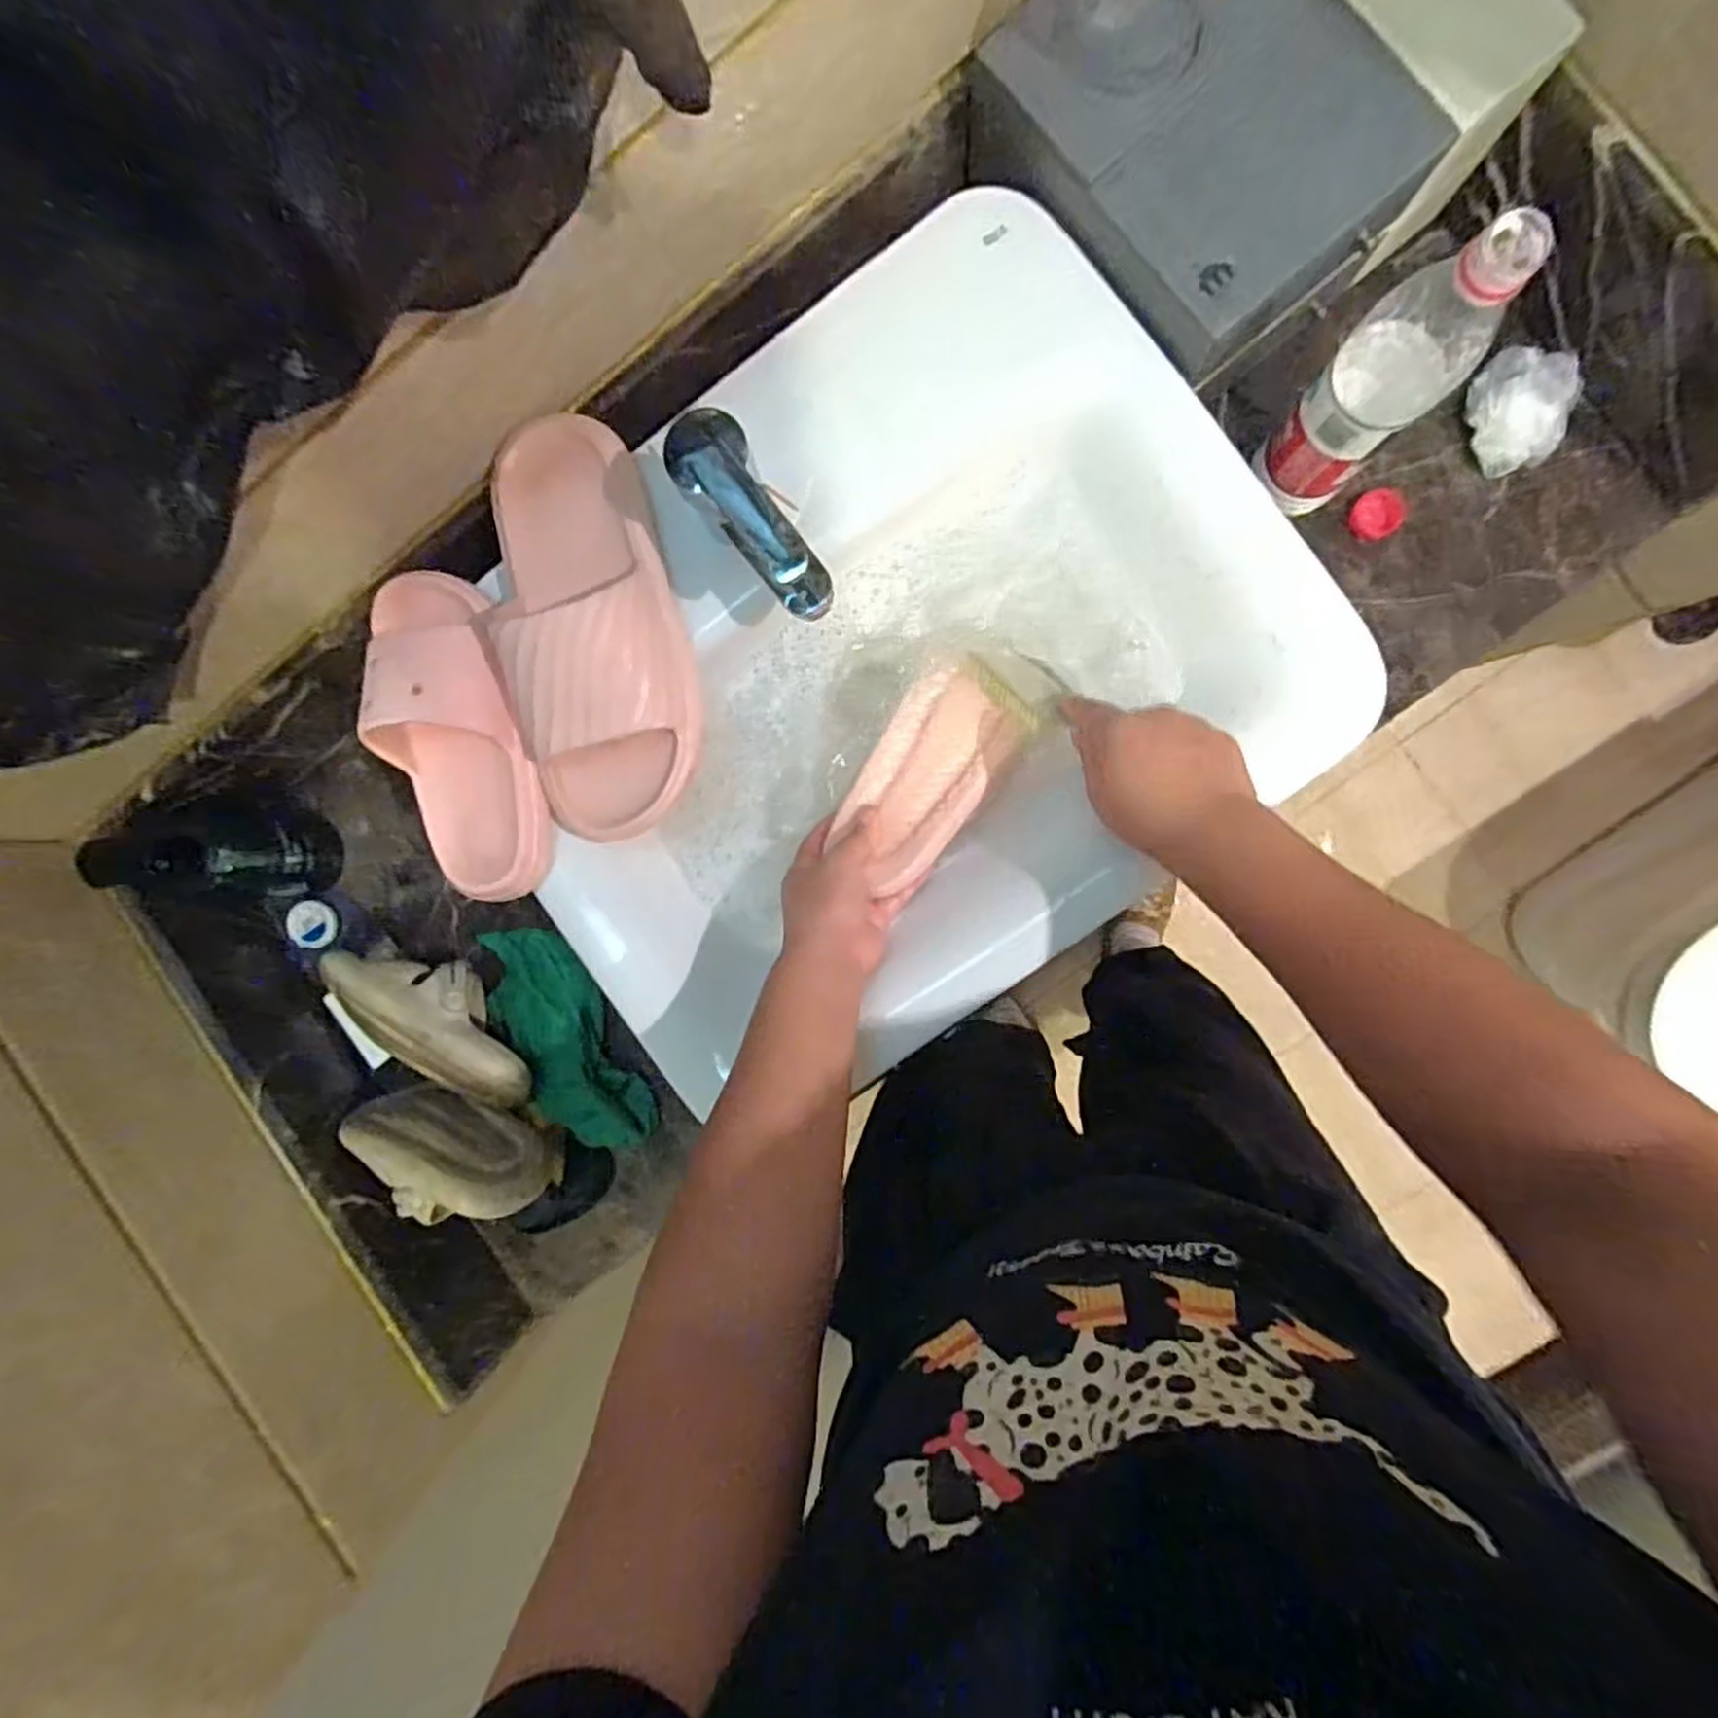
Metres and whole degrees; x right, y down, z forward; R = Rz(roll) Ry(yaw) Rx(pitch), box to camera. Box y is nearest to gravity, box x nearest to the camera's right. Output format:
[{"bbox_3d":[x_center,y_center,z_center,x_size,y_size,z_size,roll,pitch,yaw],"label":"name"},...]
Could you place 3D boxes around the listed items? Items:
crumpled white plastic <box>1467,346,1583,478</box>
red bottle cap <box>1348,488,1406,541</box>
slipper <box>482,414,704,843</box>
[{"bbox_3d":[0.466,-0.314,0.533,0.066,0.032,0.075,-15,91,6],"label":"crumpled white plastic"},{"bbox_3d":[0.378,-0.251,0.560,0.033,0.014,0.035,0,93,6],"label":"red bottle cap"},{"bbox_3d":[-0.175,-0.150,0.478,0.113,0.068,0.264,-14,91,6],"label":"slipper"}]

